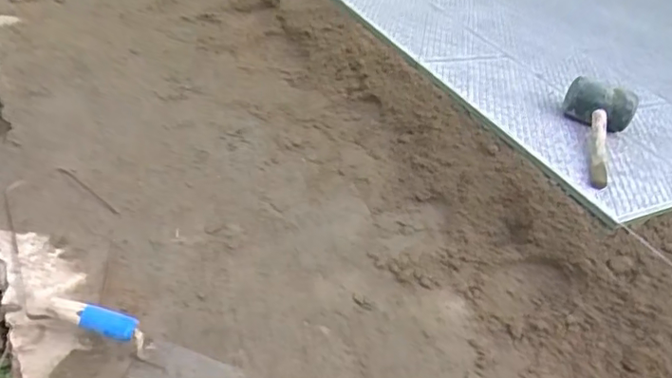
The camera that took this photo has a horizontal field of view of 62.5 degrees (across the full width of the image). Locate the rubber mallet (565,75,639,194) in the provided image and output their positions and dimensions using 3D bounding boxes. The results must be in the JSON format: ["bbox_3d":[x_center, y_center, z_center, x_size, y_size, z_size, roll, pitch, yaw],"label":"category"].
[{"bbox_3d":[0.517,-0.130,1.113,0.139,0.100,0.311,27,38,17],"label":"rubber mallet"}]

